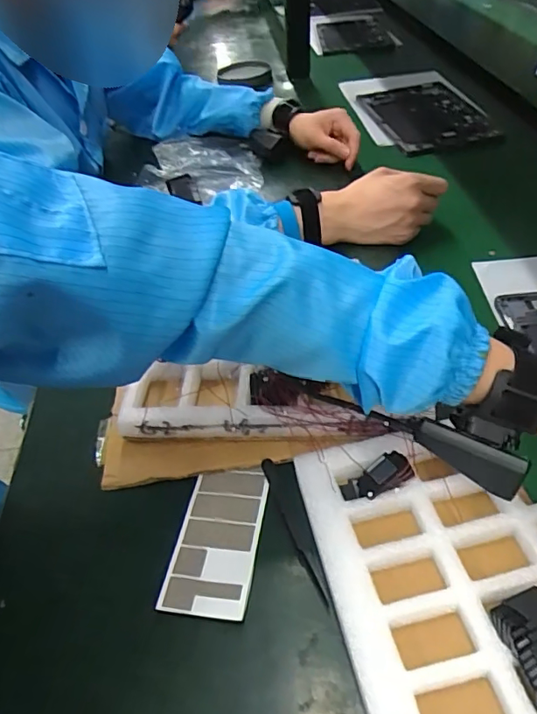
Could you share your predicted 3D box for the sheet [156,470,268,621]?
[{"bbox_3d":[-0.036,0.127,0.365,0.057,0.004,0.109,3,43,10],"label":"sheet"}]

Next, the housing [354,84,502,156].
[{"bbox_3d":[0.270,-0.422,0.893,0.163,0.010,0.271,-11,47,-5],"label":"housing"}]

